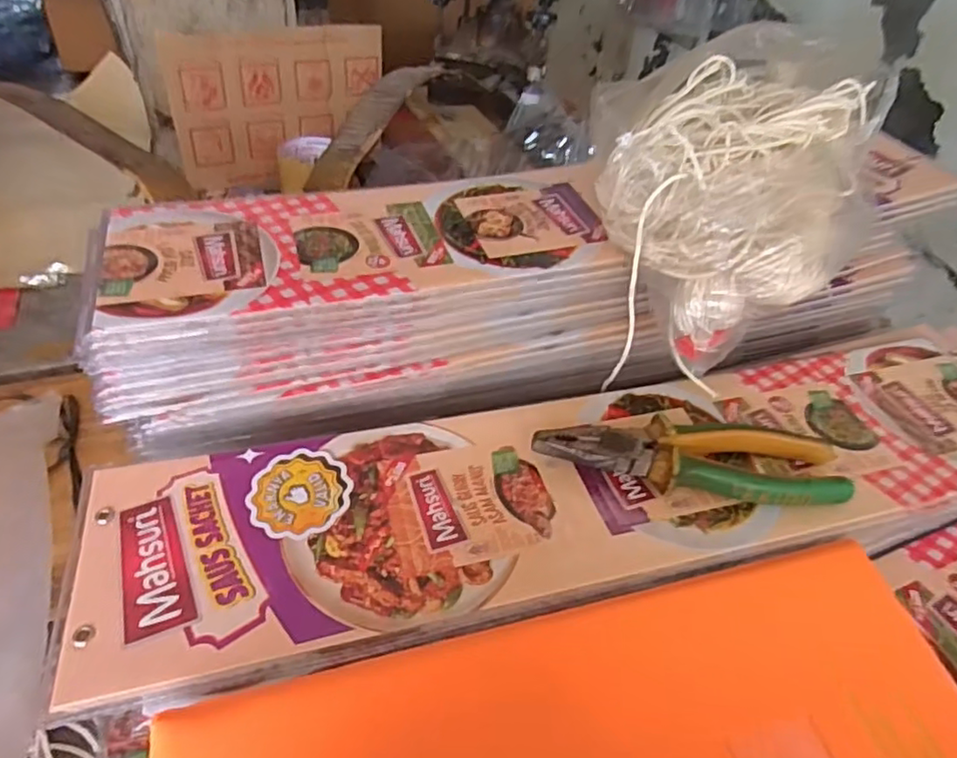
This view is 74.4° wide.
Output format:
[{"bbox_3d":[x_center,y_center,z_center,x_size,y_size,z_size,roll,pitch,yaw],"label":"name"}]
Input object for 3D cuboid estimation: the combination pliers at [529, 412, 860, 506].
[{"bbox_3d":[0.121,0.042,0.363,0.175,0.026,0.062,3,41,-4],"label":"combination pliers"}]

